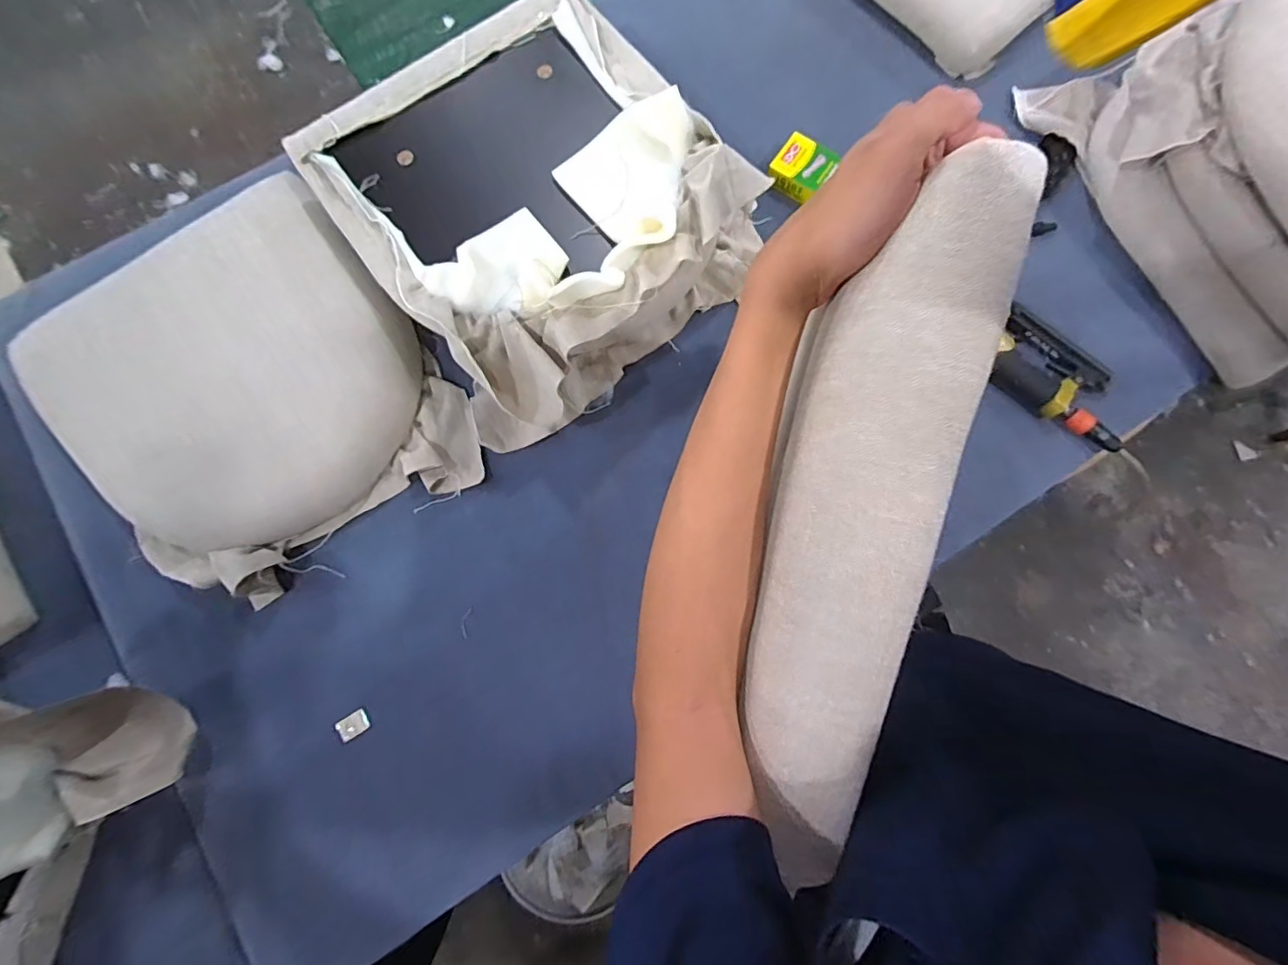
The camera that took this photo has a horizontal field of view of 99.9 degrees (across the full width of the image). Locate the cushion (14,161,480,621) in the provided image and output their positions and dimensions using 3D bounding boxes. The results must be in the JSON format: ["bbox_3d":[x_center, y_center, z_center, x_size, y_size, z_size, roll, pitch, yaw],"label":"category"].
[{"bbox_3d":[-0.533,-0.127,0.734,0.449,0.106,0.502,-34,80,-6],"label":"cushion"}]

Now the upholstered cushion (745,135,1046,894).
[{"bbox_3d":[0.106,0.017,0.289,0.073,0.073,0.350,12,95,3],"label":"upholstered cushion"}]

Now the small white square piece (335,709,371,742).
[{"bbox_3d":[-0.378,0.316,0.701,0.039,0.011,0.027,-31,80,-6],"label":"small white square piece"}]

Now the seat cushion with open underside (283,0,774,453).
[{"bbox_3d":[-0.131,-0.377,0.738,0.480,0.166,0.510,-37,81,-7],"label":"seat cushion with open underside"}]

